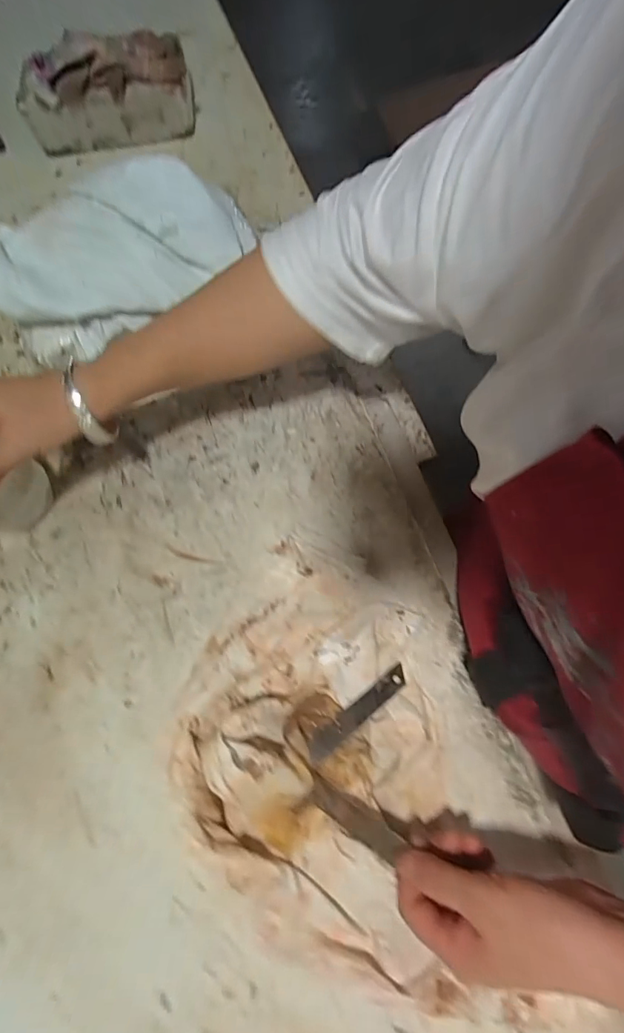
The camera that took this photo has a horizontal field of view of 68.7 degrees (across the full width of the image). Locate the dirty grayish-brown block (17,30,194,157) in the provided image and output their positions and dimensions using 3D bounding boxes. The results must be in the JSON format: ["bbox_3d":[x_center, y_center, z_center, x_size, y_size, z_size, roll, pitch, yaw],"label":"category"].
[{"bbox_3d":[-0.255,-0.517,0.559,0.207,0.104,0.049,-16,72,-3],"label":"dirty grayish-brown block"}]

